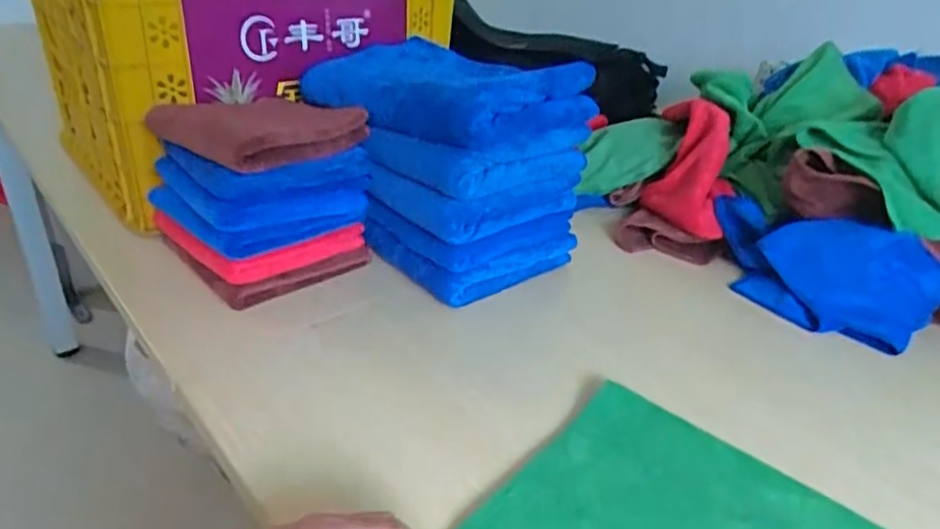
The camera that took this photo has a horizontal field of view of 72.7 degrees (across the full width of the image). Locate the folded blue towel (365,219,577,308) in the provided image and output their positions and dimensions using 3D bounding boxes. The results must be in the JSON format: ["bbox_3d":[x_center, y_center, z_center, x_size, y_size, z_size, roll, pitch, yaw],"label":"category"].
[{"bbox_3d":[0.002,-0.027,0.738,0.187,0.055,0.145,-25,43,-38],"label":"folded blue towel"}]

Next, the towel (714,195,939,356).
[{"bbox_3d":[0.391,0.000,0.745,0.262,0.090,0.128,31,40,34],"label":"towel"}]

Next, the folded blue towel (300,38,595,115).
[{"bbox_3d":[-0.035,-0.202,0.694,0.284,0.063,0.169,31,40,35],"label":"folded blue towel"}]

